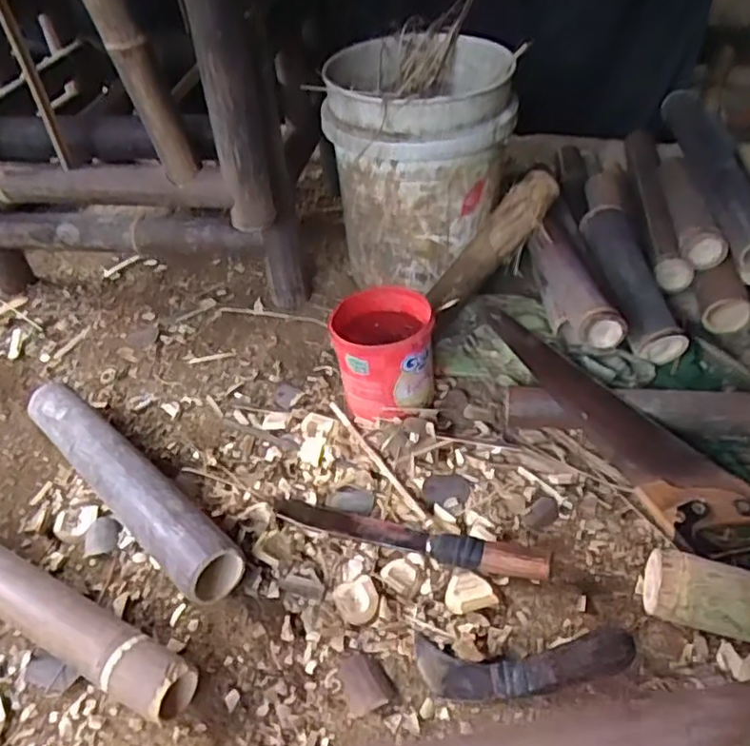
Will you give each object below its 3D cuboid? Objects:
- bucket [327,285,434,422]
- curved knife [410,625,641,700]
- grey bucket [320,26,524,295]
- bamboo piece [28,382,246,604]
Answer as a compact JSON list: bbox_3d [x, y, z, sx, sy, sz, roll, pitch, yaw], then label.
[{"bbox_3d":[0.012,-0.022,0.958,0.131,0.148,0.141,-2,40,2],"label":"bucket"},{"bbox_3d":[0.151,0.294,0.682,0.218,0.041,0.066,1,40,4],"label":"curved knife"},{"bbox_3d":[0.075,-0.356,1.134,0.281,0.339,0.308,-2,40,2],"label":"grey bucket"},{"bbox_3d":[-0.330,0.119,0.856,0.079,0.062,0.482,-34,49,-31],"label":"bamboo piece"}]

